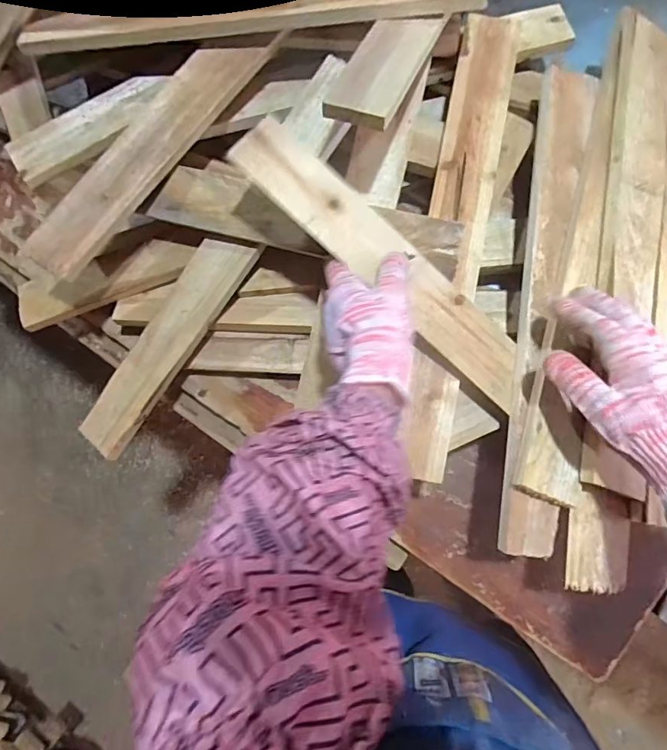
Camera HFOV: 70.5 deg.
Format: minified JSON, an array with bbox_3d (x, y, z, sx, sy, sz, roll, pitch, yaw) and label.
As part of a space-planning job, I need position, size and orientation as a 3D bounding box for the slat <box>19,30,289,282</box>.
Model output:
[{"bbox_3d":[-0.191,-0.243,0.506,0.063,0.023,0.338,40,89,11],"label":"slat"}]

